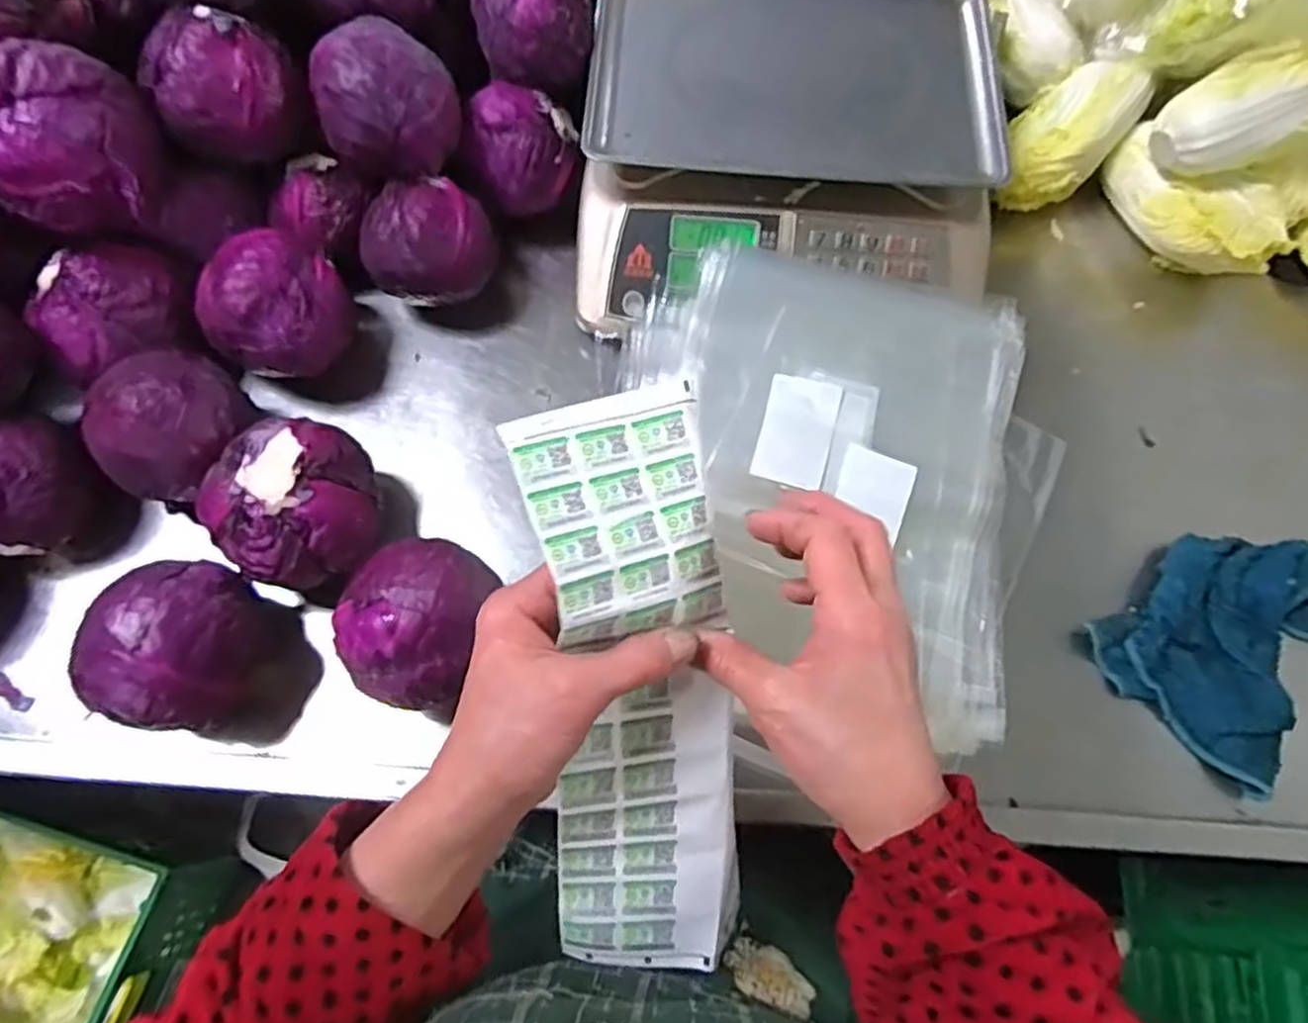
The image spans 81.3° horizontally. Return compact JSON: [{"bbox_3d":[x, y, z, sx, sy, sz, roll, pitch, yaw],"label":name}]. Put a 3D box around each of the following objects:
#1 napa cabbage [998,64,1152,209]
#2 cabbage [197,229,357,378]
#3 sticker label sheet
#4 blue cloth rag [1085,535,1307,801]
[{"bbox_3d":[0.380,-0.351,0.706,0.086,0.075,0.136,41,73,13],"label":"napa cabbage"},{"bbox_3d":[-0.302,-0.162,0.609,0.090,0.089,0.101,-2,69,-3],"label":"cabbage"},{"bbox_3d":[-0.007,0.083,0.340,0.086,0.049,0.263,-4,97,-3],"label":"sticker label sheet"},{"bbox_3d":[0.442,0.085,0.581,0.152,0.034,0.197,41,73,13],"label":"blue cloth rag"}]

